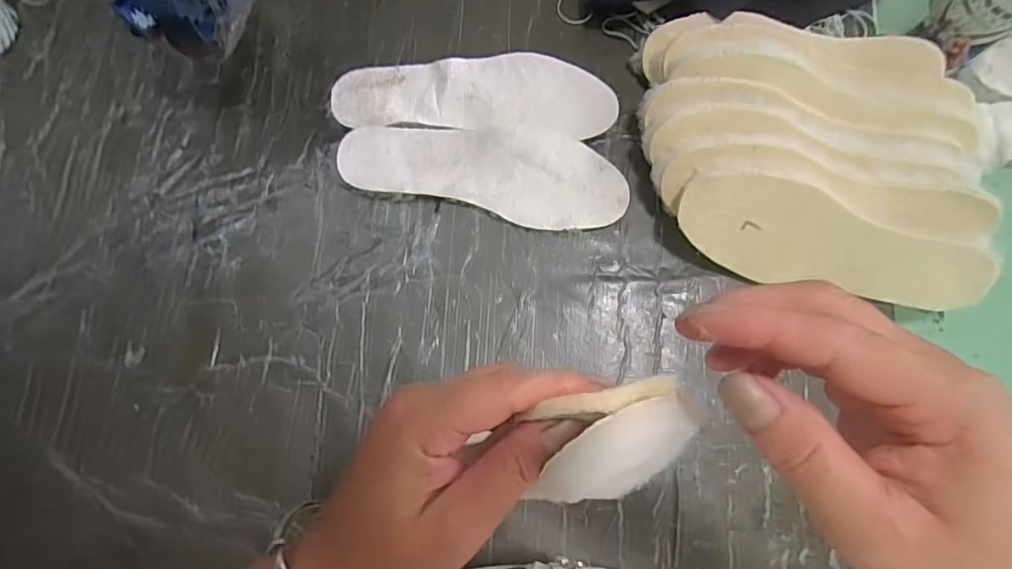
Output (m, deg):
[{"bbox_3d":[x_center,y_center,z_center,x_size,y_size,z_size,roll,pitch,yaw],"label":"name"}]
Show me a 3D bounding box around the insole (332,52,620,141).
[{"bbox_3d":[-0.032,-0.198,0.555,0.281,0.010,0.085,4,79,1],"label":"insole"}]

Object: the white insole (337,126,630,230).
[{"bbox_3d":[-0.023,-0.111,0.541,0.280,0.023,0.091,7,80,2],"label":"white insole"}]

